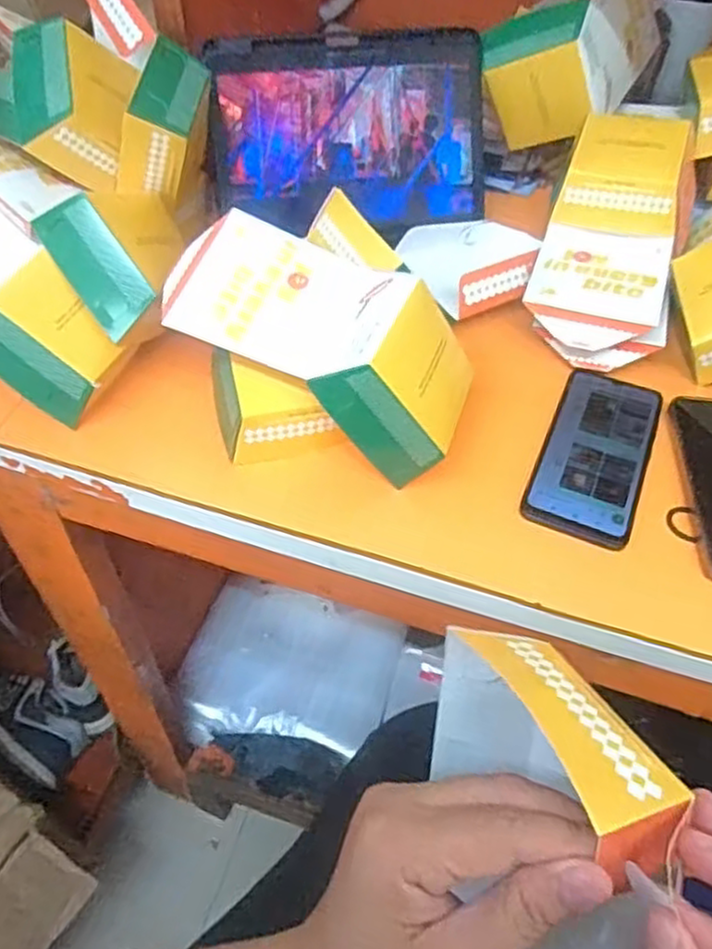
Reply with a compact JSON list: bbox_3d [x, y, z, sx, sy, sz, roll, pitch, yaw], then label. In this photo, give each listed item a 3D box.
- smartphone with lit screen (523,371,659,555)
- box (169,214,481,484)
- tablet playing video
[{"bbox_3d":[0.182,-0.019,0.536,0.075,0.009,0.162,19,53,14],"label":"smartphone with lit screen"},{"bbox_3d":[-0.025,-0.098,0.495,0.230,0.079,0.114,35,57,6],"label":"box"},{"bbox_3d":[-0.002,-0.313,0.663,0.255,0.165,0.014,-9,21,-9],"label":"tablet playing video"}]

